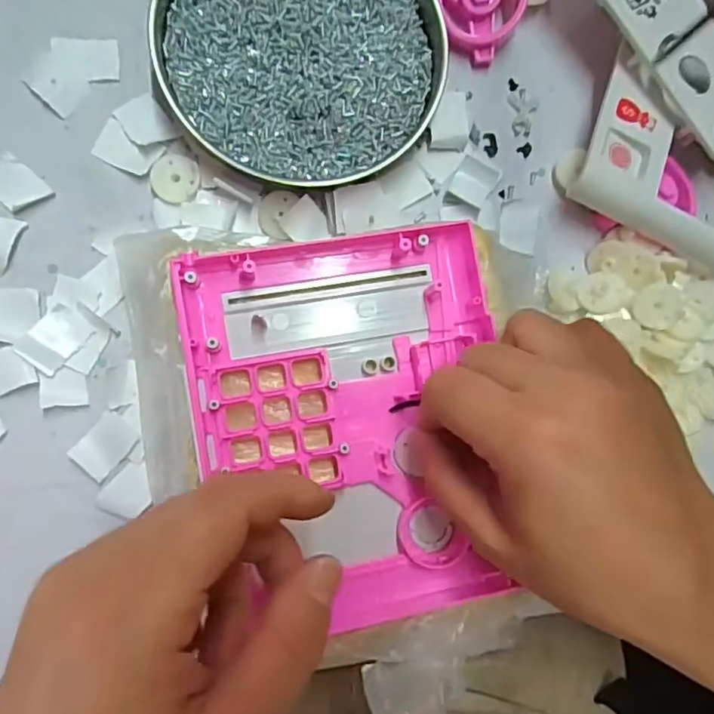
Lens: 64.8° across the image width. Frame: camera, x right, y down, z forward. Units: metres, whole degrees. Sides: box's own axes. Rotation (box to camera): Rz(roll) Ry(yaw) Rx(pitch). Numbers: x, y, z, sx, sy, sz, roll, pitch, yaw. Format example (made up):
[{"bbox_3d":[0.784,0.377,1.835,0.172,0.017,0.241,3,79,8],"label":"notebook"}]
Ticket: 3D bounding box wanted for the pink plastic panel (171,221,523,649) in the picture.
[{"bbox_3d":[-0.001,0.030,0.249,0.131,0.015,0.166,-8,89,-10],"label":"pink plastic panel"}]

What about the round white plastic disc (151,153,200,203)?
[{"bbox_3d":[-0.087,-0.086,0.271,0.022,0.006,0.024,0,88,-10],"label":"round white plastic disc"}]

